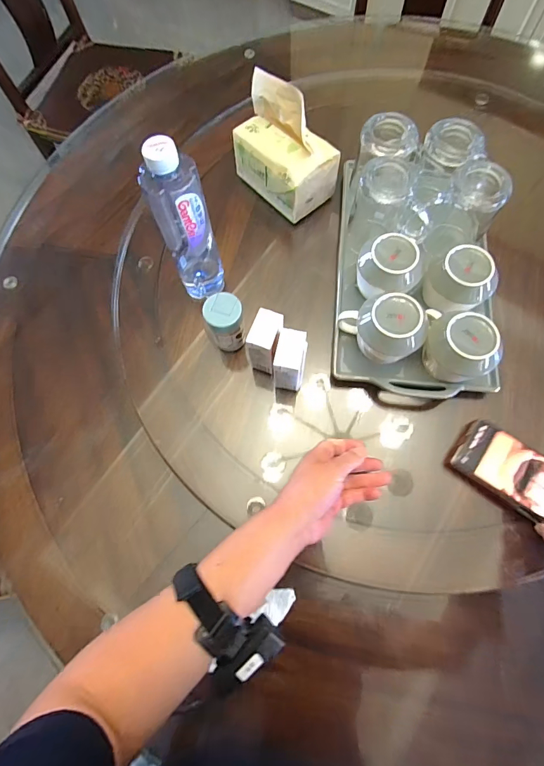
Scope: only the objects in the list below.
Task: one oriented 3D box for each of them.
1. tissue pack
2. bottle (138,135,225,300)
[{"bbox_3d":[0.018,-0.354,0.567,0.099,0.144,0.147,-41,75,-10],"label":"tissue pack"},{"bbox_3d":[-0.106,-0.190,0.470,0.060,0.226,0.055,-25,73,-6],"label":"bottle"}]

